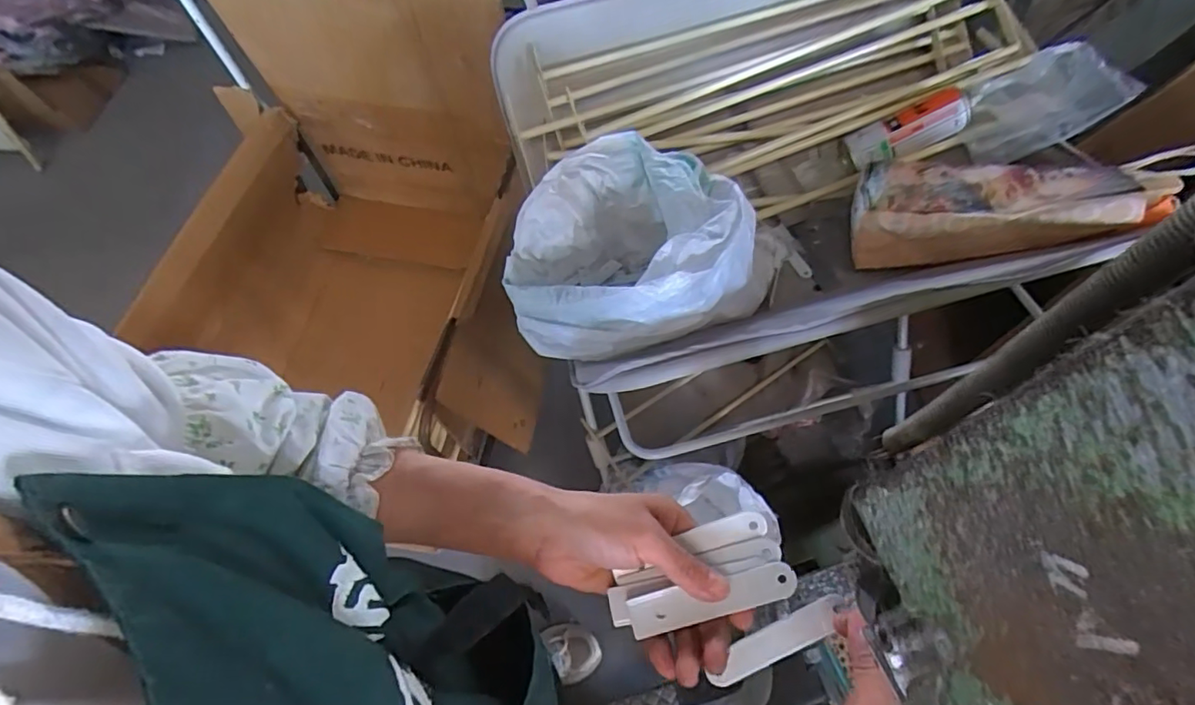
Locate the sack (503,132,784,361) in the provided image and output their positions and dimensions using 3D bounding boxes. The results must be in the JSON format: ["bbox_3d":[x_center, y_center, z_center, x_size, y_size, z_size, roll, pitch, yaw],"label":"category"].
[{"bbox_3d":[0.051,-0.104,0.674,0.319,0.202,0.265,12,64,9],"label":"sack"}]

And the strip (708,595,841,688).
[{"bbox_3d":[0.101,0.163,0.314,0.083,0.004,0.018,-29,62,5],"label":"strip"}]

